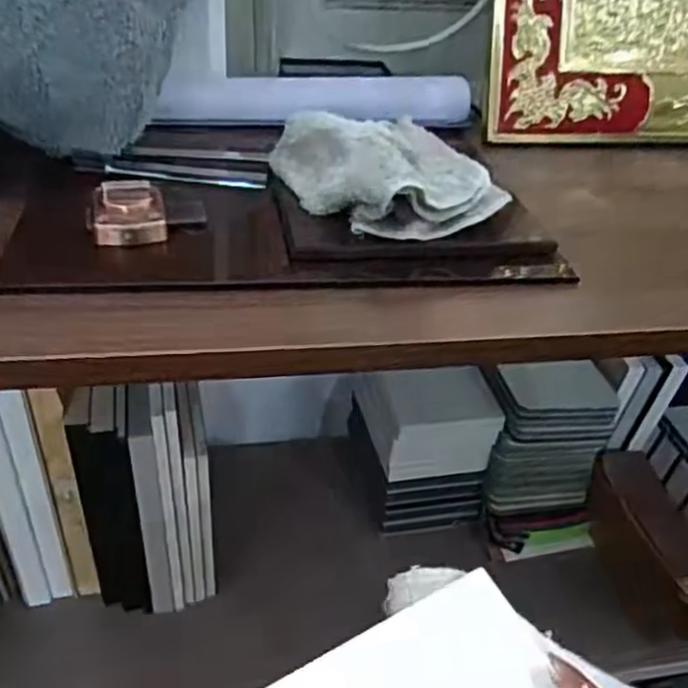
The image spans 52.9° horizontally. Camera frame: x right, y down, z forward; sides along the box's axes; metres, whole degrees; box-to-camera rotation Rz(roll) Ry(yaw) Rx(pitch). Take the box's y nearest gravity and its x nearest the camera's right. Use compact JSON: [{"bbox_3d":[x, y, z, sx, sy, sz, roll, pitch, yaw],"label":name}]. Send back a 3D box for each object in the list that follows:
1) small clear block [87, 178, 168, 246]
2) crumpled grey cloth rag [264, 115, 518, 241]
[{"bbox_3d":[-0.116,-0.070,0.370,0.039,0.022,0.032,-5,38,-14],"label":"small clear block"},{"bbox_3d":[0.024,-0.098,0.404,0.101,0.051,0.115,-16,41,-25],"label":"crumpled grey cloth rag"}]

